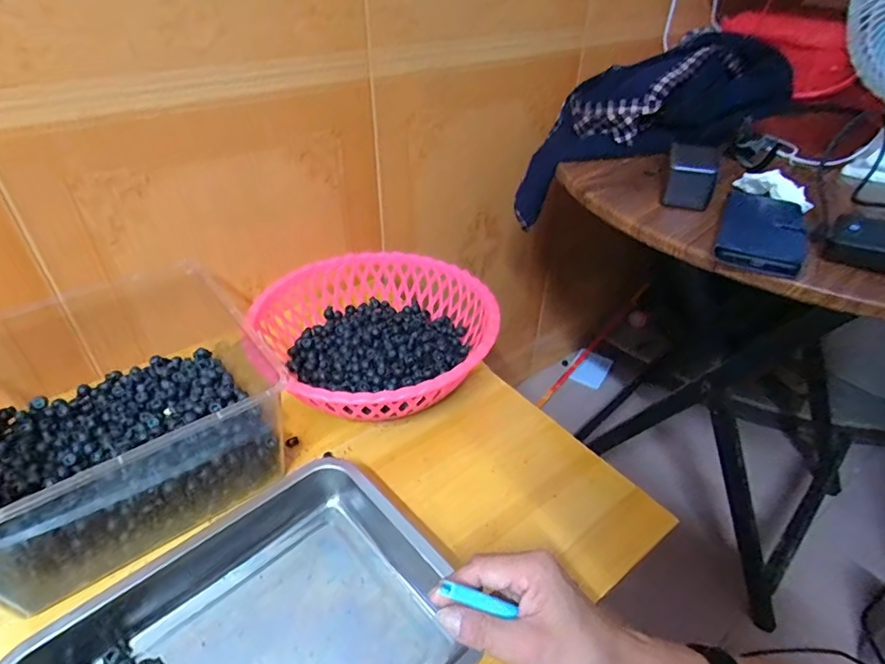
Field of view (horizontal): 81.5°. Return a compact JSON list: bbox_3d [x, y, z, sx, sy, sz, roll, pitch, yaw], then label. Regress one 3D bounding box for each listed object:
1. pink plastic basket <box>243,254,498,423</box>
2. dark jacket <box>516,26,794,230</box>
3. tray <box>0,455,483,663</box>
[{"bbox_3d":[-0.076,0.005,0.665,0.268,0.100,0.285,0,38,0],"label":"pink plastic basket"},{"bbox_3d":[0.299,-0.307,0.752,0.425,0.165,0.153,-25,44,-5],"label":"dark jacket"},{"bbox_3d":[-0.155,0.254,0.411,0.304,0.059,0.260,-30,49,-32],"label":"tray"}]

